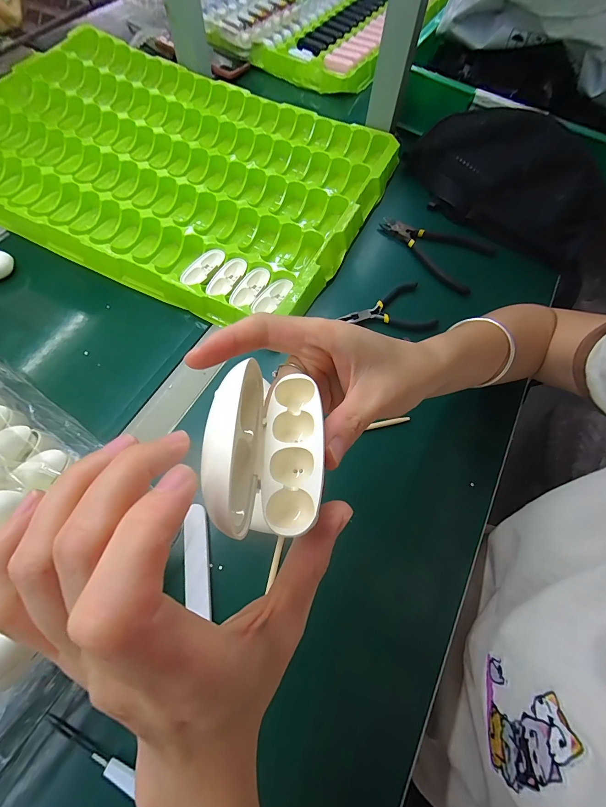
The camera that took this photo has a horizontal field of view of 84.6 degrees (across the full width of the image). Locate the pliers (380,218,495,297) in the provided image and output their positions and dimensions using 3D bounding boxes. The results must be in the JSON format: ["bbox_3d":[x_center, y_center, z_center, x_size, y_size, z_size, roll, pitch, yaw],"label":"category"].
[{"bbox_3d":[0.174,-0.213,0.443,0.146,0.010,0.101,35,69,12],"label":"pliers"}]

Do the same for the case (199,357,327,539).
[{"bbox_3d":[-0.014,0.015,0.128,0.043,0.030,0.065,0,66,-3],"label":"case"}]

